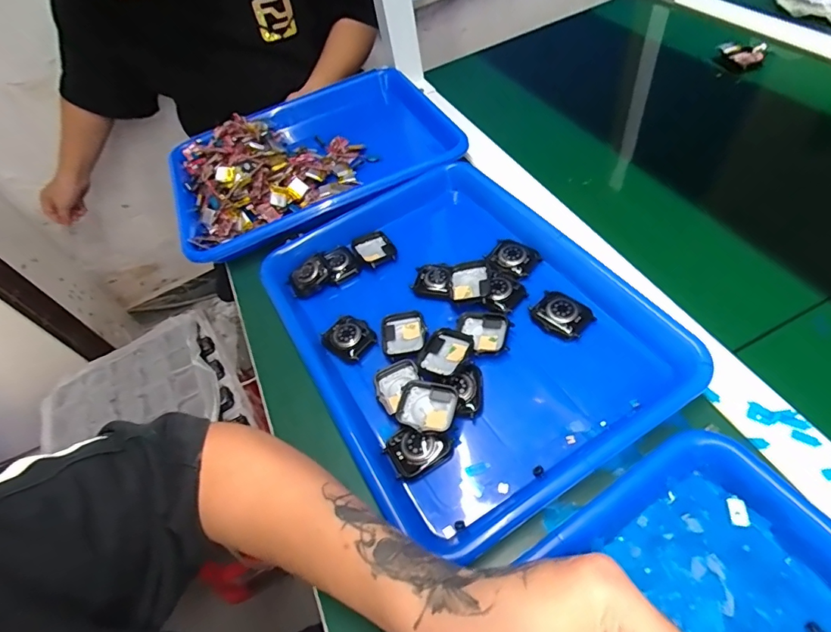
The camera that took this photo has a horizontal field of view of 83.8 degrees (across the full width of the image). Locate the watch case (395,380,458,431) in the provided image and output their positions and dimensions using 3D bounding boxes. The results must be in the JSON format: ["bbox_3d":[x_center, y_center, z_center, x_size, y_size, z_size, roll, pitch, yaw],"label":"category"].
[{"bbox_3d":[0.009,0.068,0.348,0.043,0.013,0.036,9,56,19],"label":"watch case"}]

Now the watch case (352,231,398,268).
[{"bbox_3d":[-0.041,-0.068,0.473,0.038,0.012,0.047,-25,52,-7],"label":"watch case"}]

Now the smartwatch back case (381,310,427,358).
[{"bbox_3d":[-0.010,0.017,0.399,0.037,0.013,0.042,-12,52,4],"label":"smartwatch back case"}]

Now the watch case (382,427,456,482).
[{"bbox_3d":[0.003,0.098,0.339,0.044,0.018,0.036,-33,53,-12],"label":"watch case"}]

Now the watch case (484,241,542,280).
[{"bbox_3d":[0.091,-0.055,0.431,0.043,0.011,0.037,25,63,28],"label":"watch case"}]

